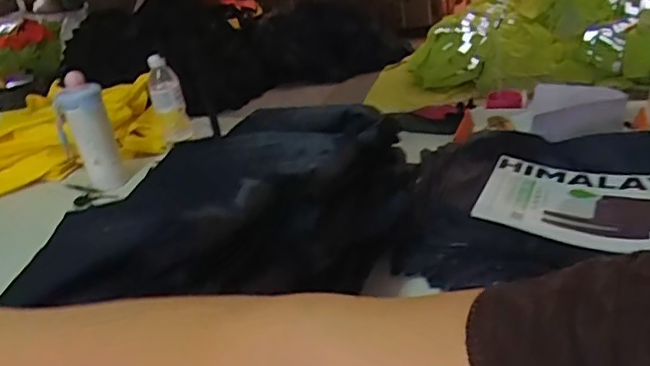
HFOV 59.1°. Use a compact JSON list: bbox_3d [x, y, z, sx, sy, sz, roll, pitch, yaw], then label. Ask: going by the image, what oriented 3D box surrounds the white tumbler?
[{"bbox_3d":[-0.471,-0.093,1.146,0.092,0.239,0.095,-21,28,-23],"label":"white tumbler"}]

